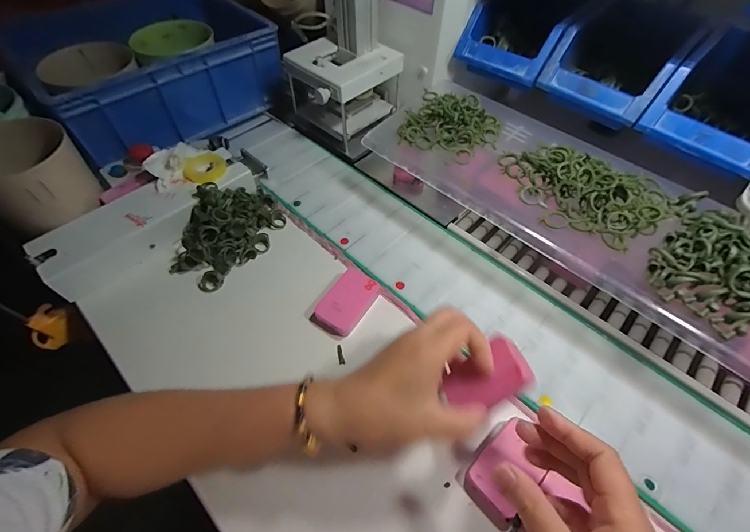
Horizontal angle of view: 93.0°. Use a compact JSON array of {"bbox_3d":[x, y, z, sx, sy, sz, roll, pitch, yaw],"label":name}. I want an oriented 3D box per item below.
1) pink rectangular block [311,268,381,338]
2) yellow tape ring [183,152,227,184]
[{"bbox_3d":[-0.032,0.040,0.404,0.048,0.016,0.077,32,64,20],"label":"pink rectangular block"},{"bbox_3d":[-0.225,-0.133,0.474,0.048,0.010,0.053,20,57,13],"label":"yellow tape ring"}]

